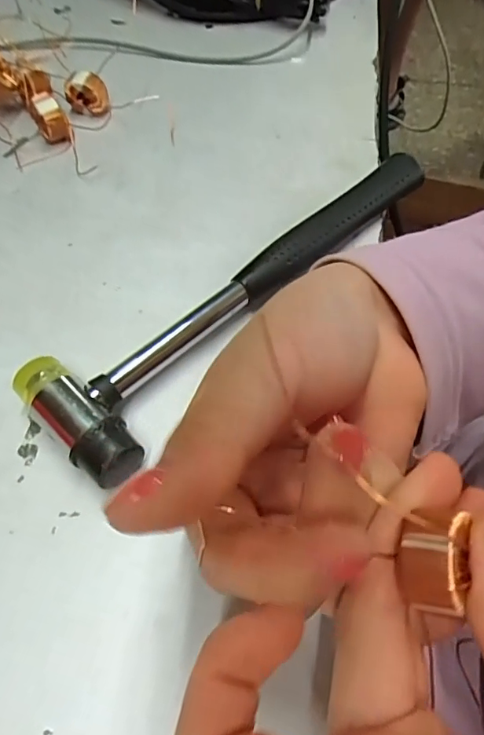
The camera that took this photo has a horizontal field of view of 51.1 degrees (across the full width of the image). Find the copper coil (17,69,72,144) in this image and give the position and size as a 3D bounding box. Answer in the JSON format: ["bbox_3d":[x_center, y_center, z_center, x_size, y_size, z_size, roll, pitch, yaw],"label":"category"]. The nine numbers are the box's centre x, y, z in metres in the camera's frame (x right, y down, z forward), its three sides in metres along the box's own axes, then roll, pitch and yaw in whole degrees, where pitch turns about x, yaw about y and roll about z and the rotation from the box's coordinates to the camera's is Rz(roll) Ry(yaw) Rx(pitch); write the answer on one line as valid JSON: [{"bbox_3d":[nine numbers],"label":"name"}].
[{"bbox_3d":[-0.122,-0.160,0.312,0.019,0.024,0.044,-22,62,-14],"label":"copper coil"}]

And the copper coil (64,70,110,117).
[{"bbox_3d":[-0.097,-0.174,0.320,0.026,0.023,0.014,14,59,7],"label":"copper coil"}]

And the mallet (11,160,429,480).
[{"bbox_3d":[0.008,-0.041,0.245,0.062,0.023,0.233,41,66,21],"label":"mallet"}]

